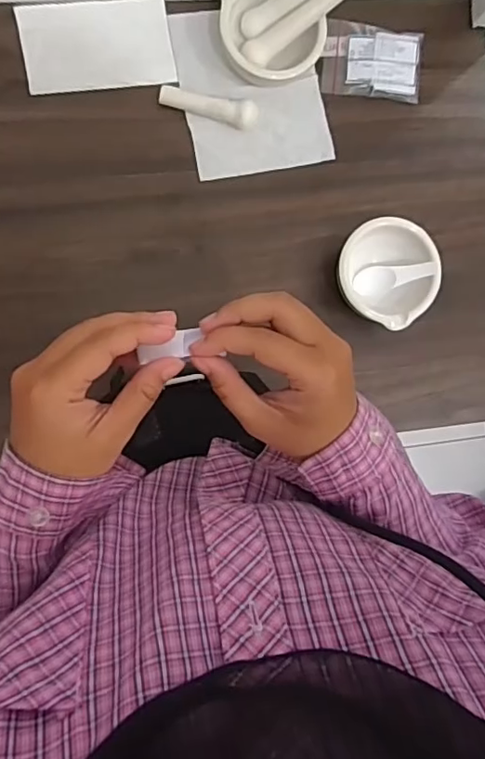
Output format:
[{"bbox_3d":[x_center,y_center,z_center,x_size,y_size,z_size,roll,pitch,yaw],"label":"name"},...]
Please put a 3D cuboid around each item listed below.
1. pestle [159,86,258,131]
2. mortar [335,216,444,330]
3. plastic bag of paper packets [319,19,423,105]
[{"bbox_3d":[-0.032,-0.262,0.542,0.093,0.028,0.023,12,89,-9],"label":"pestle"},{"bbox_3d":[0.139,-0.105,0.546,0.093,0.060,0.097,0,90,-9],"label":"mortar"},{"bbox_3d":[0.131,-0.325,0.571,0.101,0.020,0.069,3,90,-9],"label":"plastic bag of paper packets"}]

